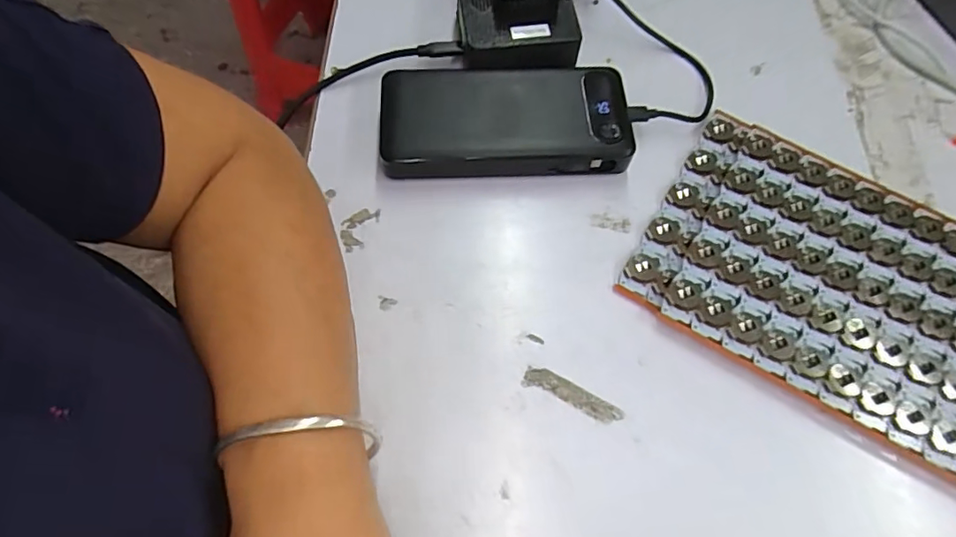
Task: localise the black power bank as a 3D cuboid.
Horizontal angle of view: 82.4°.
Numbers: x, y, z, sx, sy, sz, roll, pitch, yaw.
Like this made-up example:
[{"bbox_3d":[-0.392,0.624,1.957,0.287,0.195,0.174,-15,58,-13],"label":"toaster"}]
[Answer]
[{"bbox_3d":[0.018,-0.095,0.354,0.156,0.027,0.073,-3,66,-2],"label":"black power bank"}]

